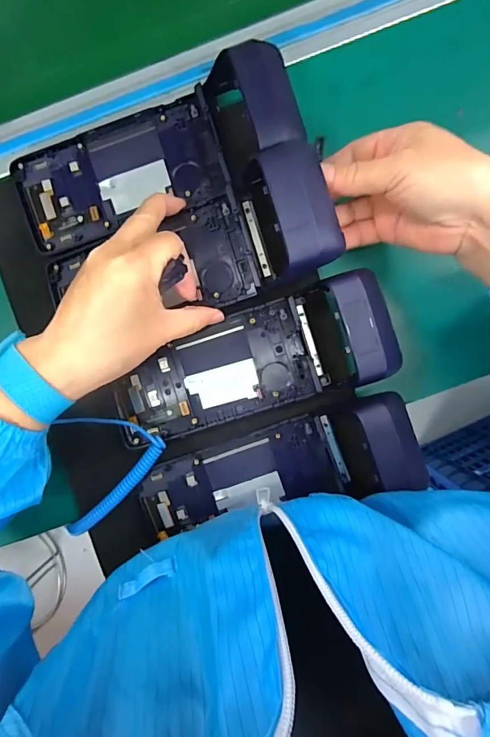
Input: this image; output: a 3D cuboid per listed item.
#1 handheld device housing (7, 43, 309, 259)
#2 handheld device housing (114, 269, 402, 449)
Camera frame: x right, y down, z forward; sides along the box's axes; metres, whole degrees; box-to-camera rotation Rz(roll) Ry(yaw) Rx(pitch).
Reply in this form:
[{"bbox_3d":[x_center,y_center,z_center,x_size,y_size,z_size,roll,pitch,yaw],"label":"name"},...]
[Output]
[{"bbox_3d":[-0.072,-0.161,0.297,0.222,0.054,0.092,-18,92,1],"label":"handheld device housing"},{"bbox_3d":[0.003,-0.003,0.318,0.218,0.048,0.079,-20,91,15],"label":"handheld device housing"}]

